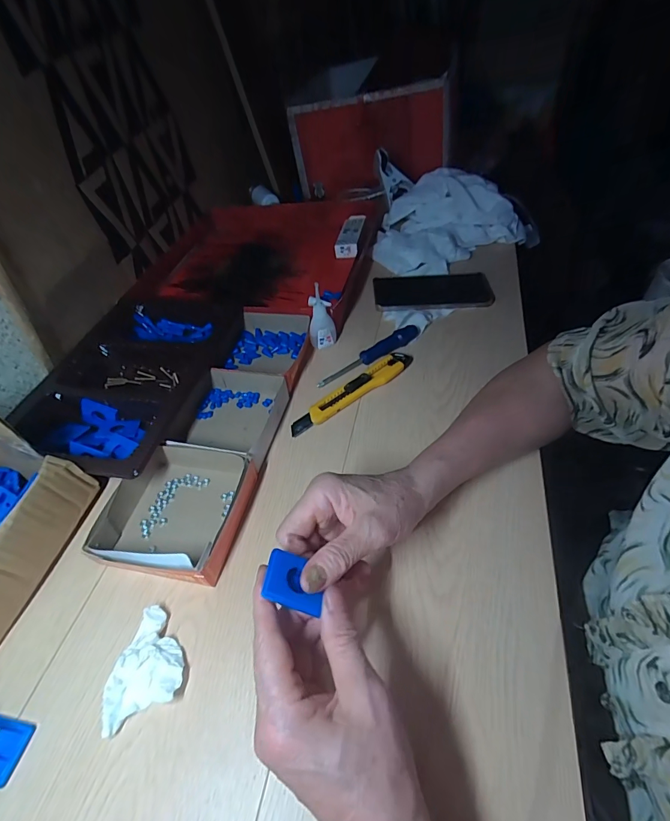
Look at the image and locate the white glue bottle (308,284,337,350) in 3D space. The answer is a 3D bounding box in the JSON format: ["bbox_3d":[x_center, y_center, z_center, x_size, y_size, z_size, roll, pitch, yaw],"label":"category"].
[{"bbox_3d":[-0.017,-0.120,0.520,0.028,0.083,0.027,15,52,17],"label":"white glue bottle"}]

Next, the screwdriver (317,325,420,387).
[{"bbox_3d":[0.048,-0.071,0.518,0.160,0.015,0.020,-32,54,-21],"label":"screwdriver"}]

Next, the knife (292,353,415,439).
[{"bbox_3d":[0.024,-0.025,0.483,0.179,0.015,0.028,-33,54,-21],"label":"knife"}]

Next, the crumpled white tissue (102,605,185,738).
[{"bbox_3d":[-0.148,0.192,0.308,0.059,0.018,0.067,-23,51,-15],"label":"crumpled white tissue"}]

